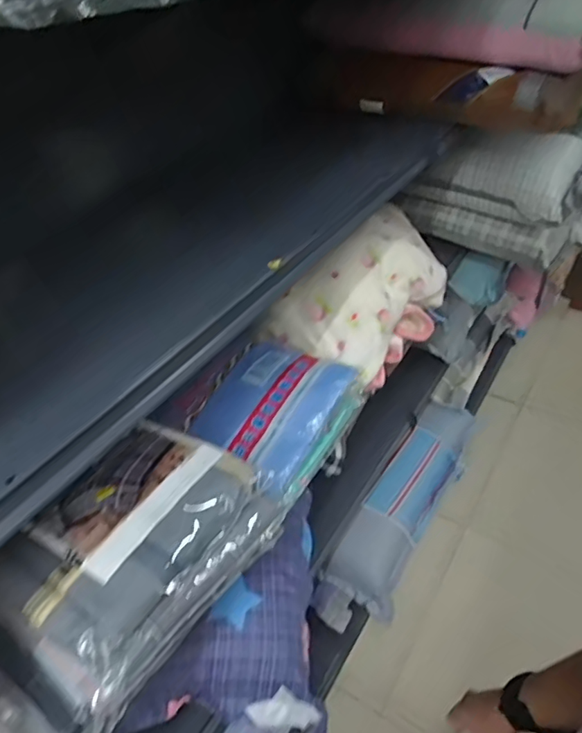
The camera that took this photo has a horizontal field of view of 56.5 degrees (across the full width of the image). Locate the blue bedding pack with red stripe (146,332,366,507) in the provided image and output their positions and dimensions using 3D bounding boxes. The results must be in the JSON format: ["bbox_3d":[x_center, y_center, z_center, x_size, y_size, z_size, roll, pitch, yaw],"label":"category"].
[{"bbox_3d":[-0.041,0.065,0.869,0.241,0.090,0.279,21,46,30],"label":"blue bedding pack with red stripe"}]

